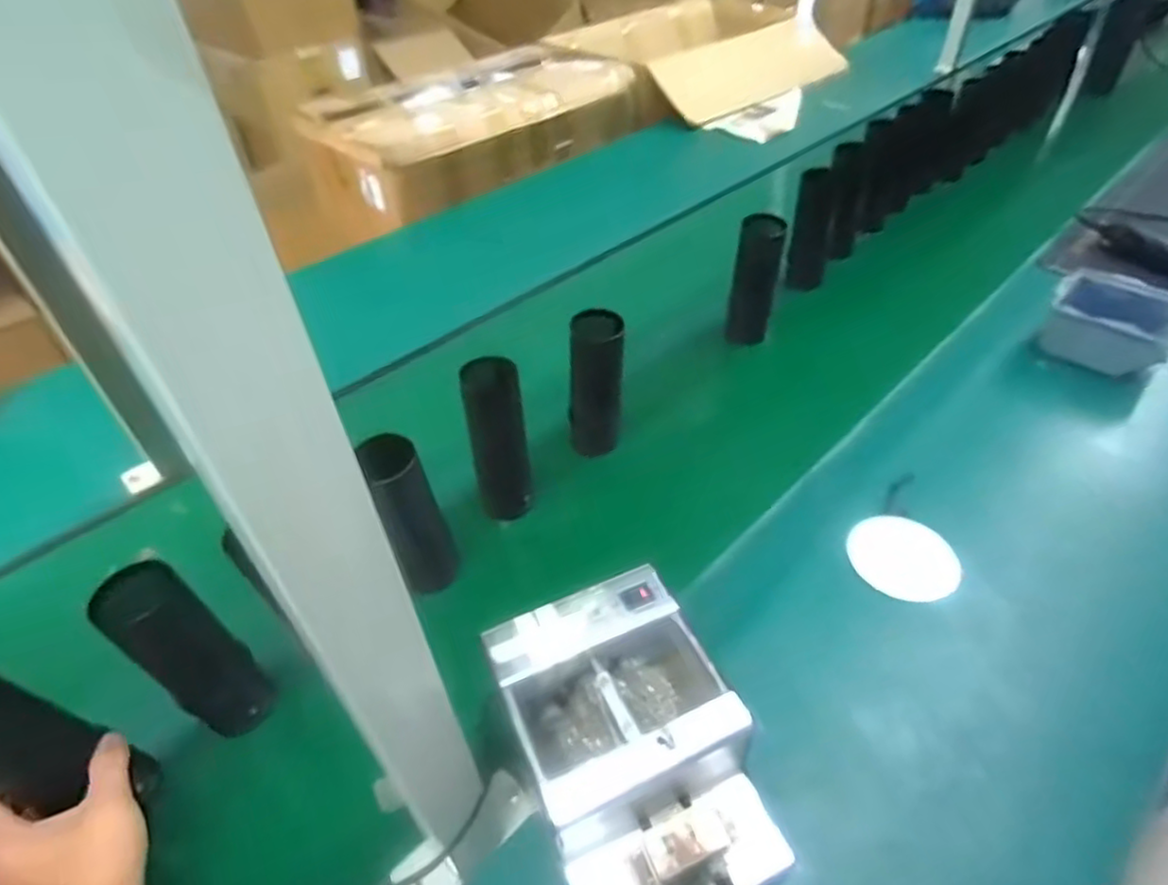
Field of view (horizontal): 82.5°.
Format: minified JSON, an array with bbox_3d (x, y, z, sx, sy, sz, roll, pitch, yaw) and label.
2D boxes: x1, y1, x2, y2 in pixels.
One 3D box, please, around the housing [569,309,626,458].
[{"bbox_3d":[0.011,-0.057,0.732,0.064,0.165,0.046,-4,43,-2],"label":"housing"}]

